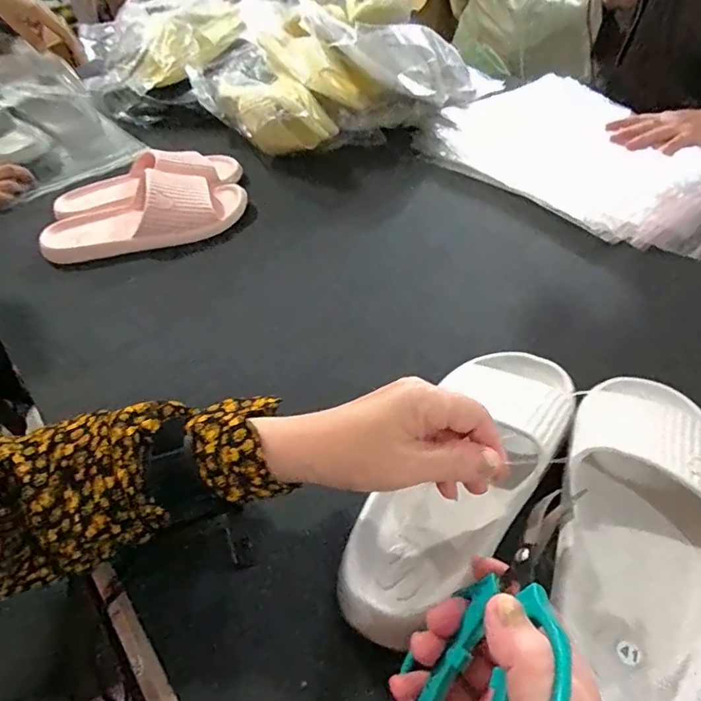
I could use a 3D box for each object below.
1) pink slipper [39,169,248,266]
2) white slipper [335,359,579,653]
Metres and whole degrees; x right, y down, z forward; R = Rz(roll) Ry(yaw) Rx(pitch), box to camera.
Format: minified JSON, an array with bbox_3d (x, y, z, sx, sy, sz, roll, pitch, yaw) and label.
[{"bbox_3d":[-0.268,-0.179,0.678,0.265,0.052,0.127,-20,47,-14],"label":"pink slipper"},{"bbox_3d":[0.080,0.087,0.382,0.101,0.061,0.253,30,65,29],"label":"white slipper"}]

